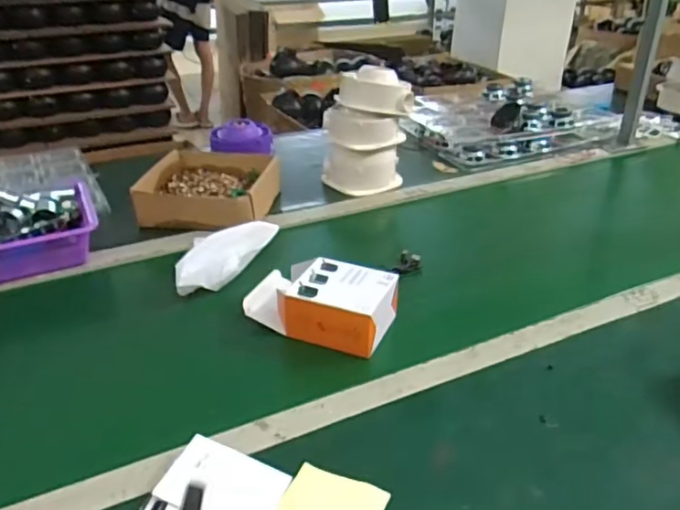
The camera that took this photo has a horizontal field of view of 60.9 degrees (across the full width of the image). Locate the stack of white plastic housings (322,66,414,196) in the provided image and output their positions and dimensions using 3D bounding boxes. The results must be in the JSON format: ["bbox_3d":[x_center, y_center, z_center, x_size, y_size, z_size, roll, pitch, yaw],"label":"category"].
[{"bbox_3d":[0.047,-0.224,1.085,0.121,0.224,0.135,-22,36,-32],"label":"stack of white plastic housings"}]

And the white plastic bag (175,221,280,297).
[{"bbox_3d":[-0.161,-0.001,0.844,0.064,0.065,0.176,11,32,20],"label":"white plastic bag"}]

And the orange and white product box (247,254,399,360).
[{"bbox_3d":[-0.026,0.055,0.731,0.177,0.060,0.105,11,32,20],"label":"orange and white product box"}]

